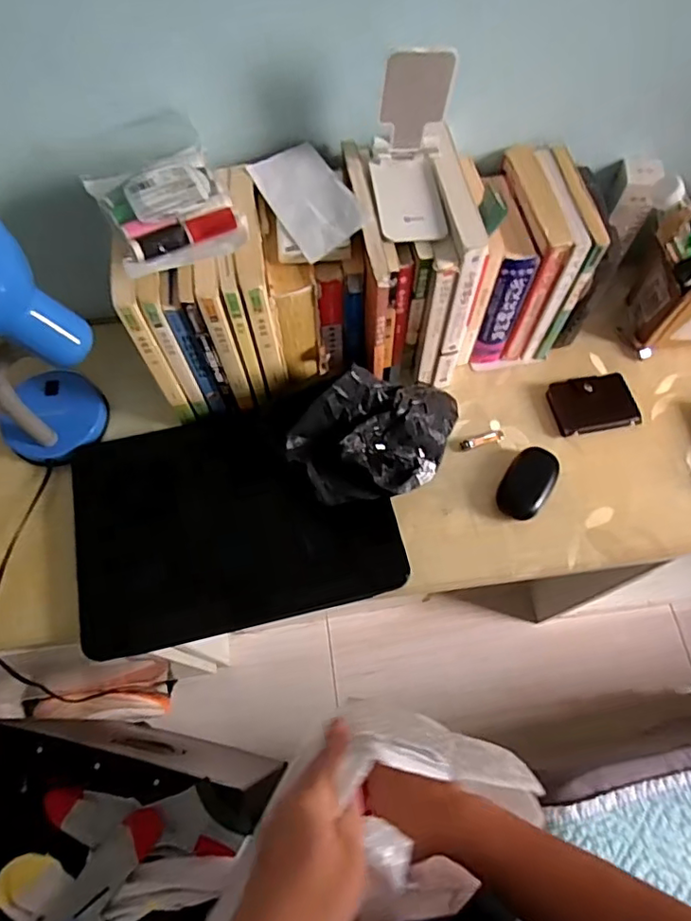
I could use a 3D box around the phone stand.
[{"bbox_3d":[0.064,-0.283,0.529,0.069,0.119,0.095,-3,66,-2],"label":"phone stand"}]

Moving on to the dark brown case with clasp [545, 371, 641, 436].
[{"bbox_3d":[0.320,-0.072,0.749,0.103,0.016,0.076,-9,67,-4],"label":"dark brown case with clasp"}]

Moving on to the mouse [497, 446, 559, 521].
[{"bbox_3d":[0.220,0.027,0.695,0.055,0.022,0.088,31,70,12],"label":"mouse"}]

